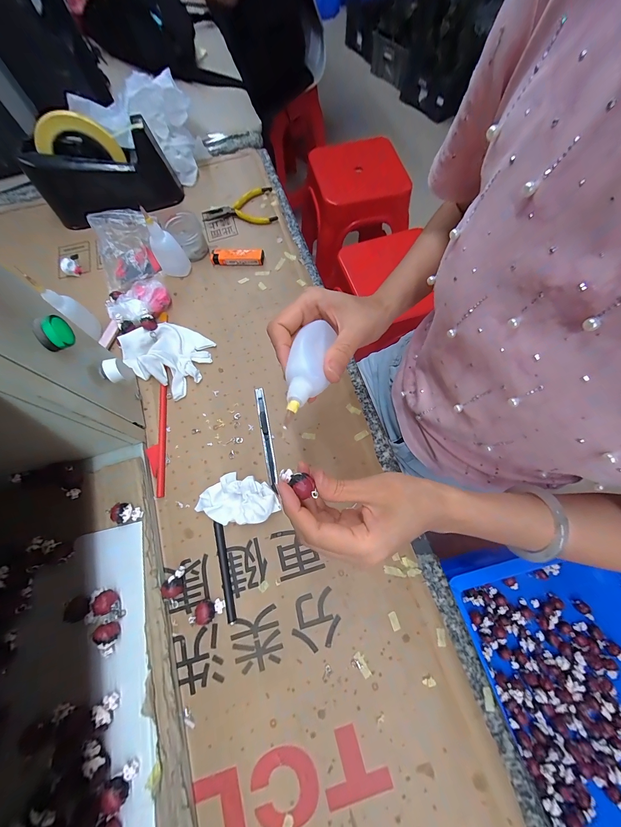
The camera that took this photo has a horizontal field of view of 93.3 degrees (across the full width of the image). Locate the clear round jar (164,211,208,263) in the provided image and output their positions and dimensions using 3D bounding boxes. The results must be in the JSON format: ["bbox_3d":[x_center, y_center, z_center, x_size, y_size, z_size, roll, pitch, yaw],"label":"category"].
[{"bbox_3d":[-0.191,-0.275,0.457,0.049,0.039,0.056,-21,71,-6],"label":"clear round jar"}]

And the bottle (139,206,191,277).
[{"bbox_3d":[-0.206,-0.238,0.416,0.041,0.080,0.035,-30,72,-8],"label":"bottle"}]

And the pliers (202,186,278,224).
[{"bbox_3d":[-0.120,-0.342,0.488,0.119,0.007,0.080,-8,70,-5],"label":"pliers"}]

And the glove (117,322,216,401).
[{"bbox_3d":[-0.194,-0.086,0.391,0.117,0.020,0.089,33,71,10],"label":"glove"}]

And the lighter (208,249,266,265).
[{"bbox_3d":[-0.112,-0.239,0.448,0.081,0.014,0.023,4,69,-1],"label":"lighter"}]

